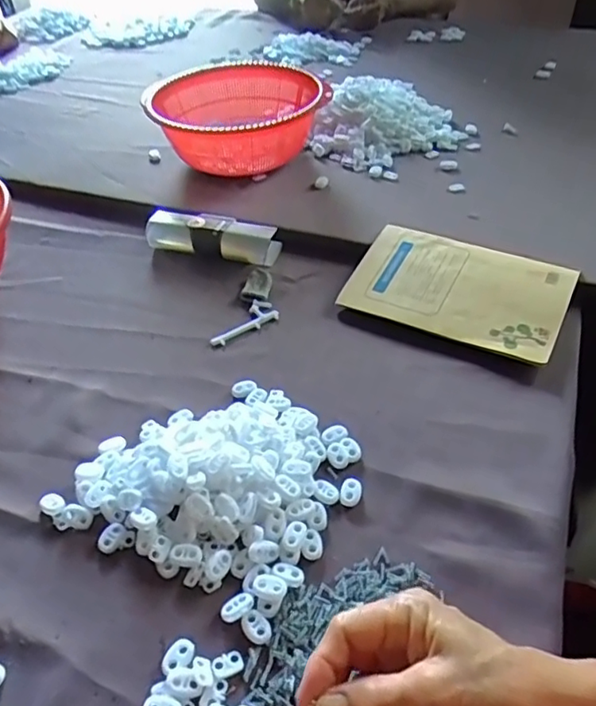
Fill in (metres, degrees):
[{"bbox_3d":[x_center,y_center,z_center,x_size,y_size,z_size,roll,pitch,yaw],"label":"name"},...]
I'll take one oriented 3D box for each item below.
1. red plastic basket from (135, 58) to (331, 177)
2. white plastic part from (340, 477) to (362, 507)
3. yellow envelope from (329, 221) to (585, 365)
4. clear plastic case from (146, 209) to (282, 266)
[{"bbox_3d":[-0.080,-0.310,0.801,0.232,0.100,0.239,-7,44,-2],"label":"red plastic basket"},{"bbox_3d":[0.040,0.104,0.440,0.016,0.007,0.022,4,44,9],"label":"white plastic part"},{"bbox_3d":[0.160,-0.068,0.584,0.202,0.011,0.133,19,57,23],"label":"yellow envelope"},{"bbox_3d":[-0.100,-0.135,0.679,0.161,0.035,0.046,10,46,15],"label":"clear plastic case"}]

